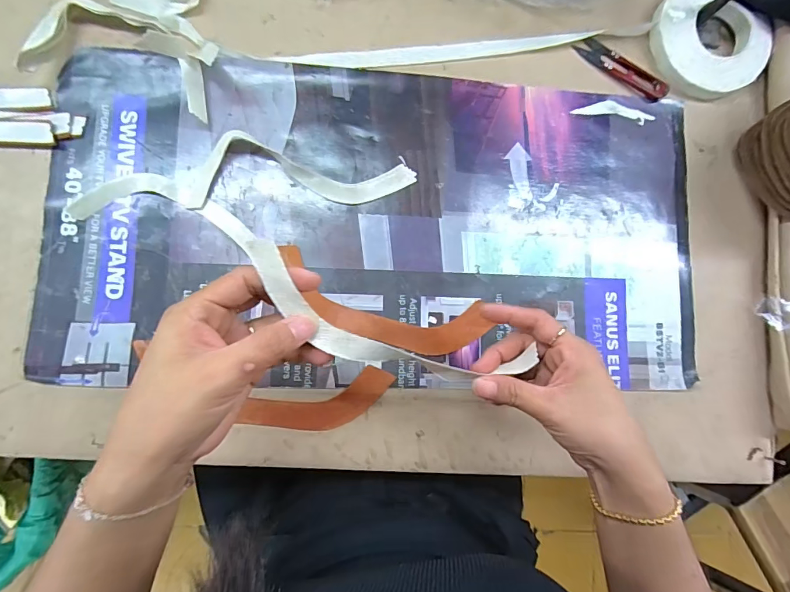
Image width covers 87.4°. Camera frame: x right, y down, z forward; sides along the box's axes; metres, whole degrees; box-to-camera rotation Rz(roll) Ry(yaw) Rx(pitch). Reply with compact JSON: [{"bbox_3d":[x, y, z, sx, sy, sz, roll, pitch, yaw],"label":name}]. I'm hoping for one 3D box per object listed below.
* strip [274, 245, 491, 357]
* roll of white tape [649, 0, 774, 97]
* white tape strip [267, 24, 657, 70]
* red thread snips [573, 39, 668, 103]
[{"bbox_3d":[-0.011,0.011,0.366,0.192,0.006,0.058,17,83,-5],"label":"strip"},{"bbox_3d":[0.311,-0.251,0.410,0.116,0.028,0.098,31,83,-3],"label":"roll of white tape"},{"bbox_3d":[0.075,-0.238,0.401,0.365,0.009,0.021,-9,87,-6],"label":"white tape strip"},{"bbox_3d":[0.226,-0.226,0.410,0.097,0.009,0.025,31,83,-3],"label":"red thread snips"}]

